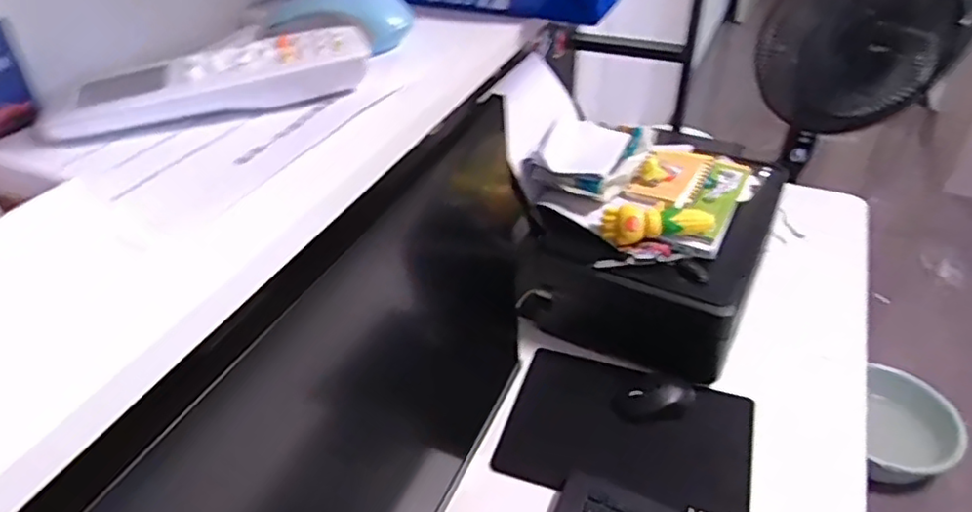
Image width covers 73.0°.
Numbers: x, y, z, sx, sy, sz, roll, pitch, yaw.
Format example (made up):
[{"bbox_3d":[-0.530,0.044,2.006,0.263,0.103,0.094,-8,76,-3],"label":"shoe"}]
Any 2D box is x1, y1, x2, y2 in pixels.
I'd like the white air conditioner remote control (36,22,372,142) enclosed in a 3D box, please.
[{"bbox_3d":[-0.139,-0.091,0.337,0.156,0.024,0.053,-13,39,-14],"label":"white air conditioner remote control"}]

